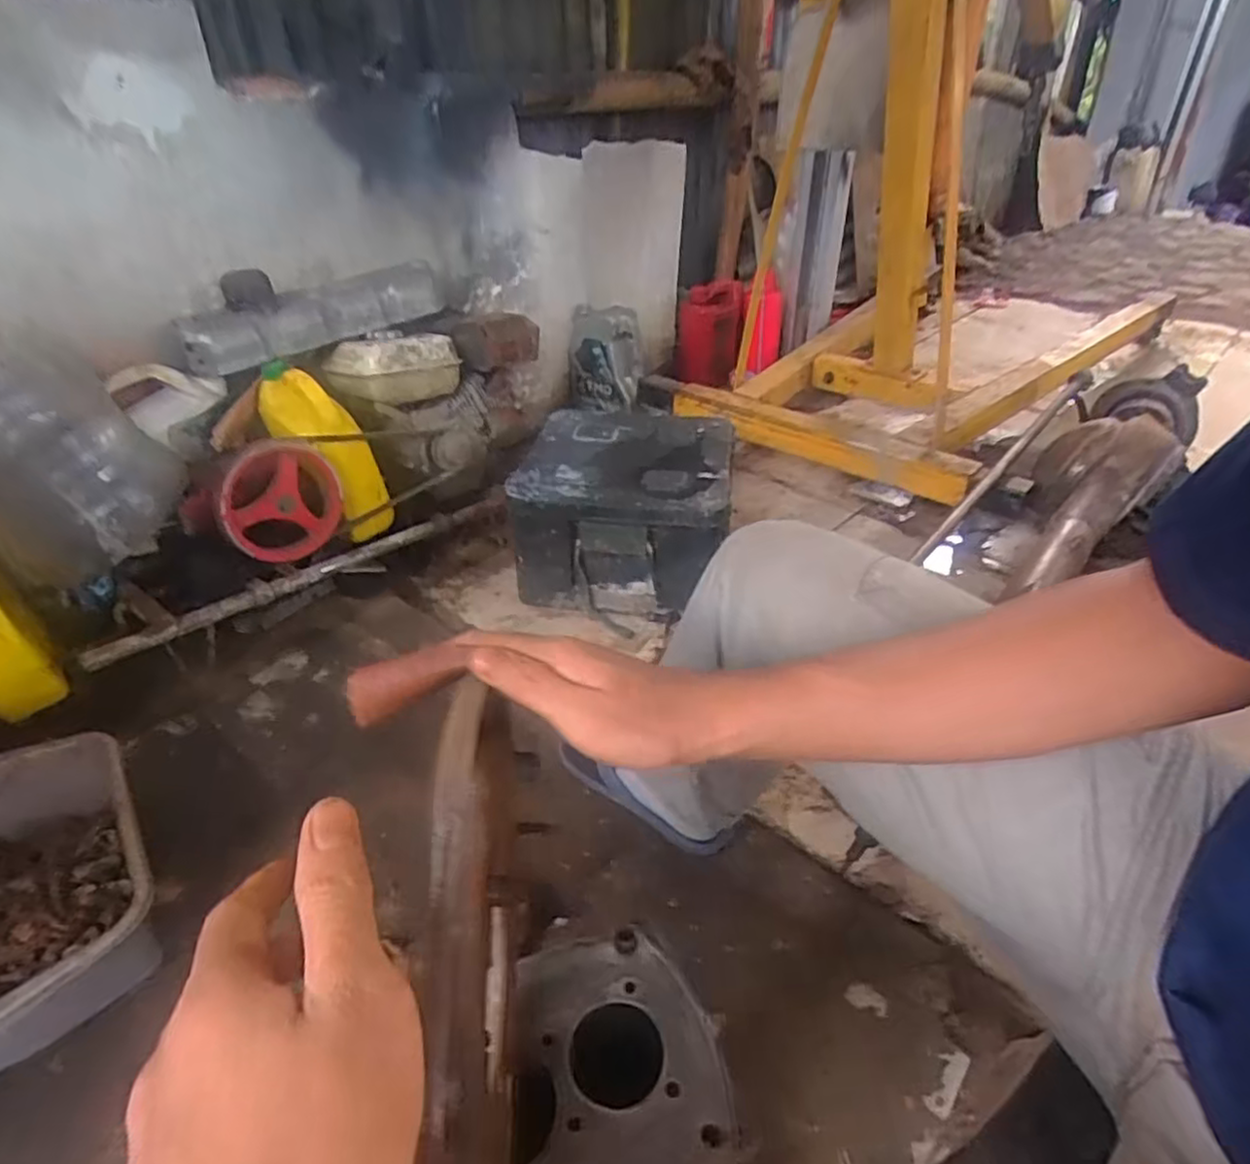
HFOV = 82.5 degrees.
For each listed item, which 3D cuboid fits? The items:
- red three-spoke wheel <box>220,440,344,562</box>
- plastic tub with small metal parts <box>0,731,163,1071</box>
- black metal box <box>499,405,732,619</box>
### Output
[{"bbox_3d":[-0.533,-0.120,1.127,0.036,0.208,0.193,20,40,27],"label":"red three-spoke wheel"},{"bbox_3d":[-0.647,0.332,0.750,0.263,0.137,0.351,-22,41,-28],"label":"plastic tub with small metal parts"},{"bbox_3d":[0.006,-0.148,1.375,0.374,0.229,0.382,4,35,7],"label":"black metal box"}]

